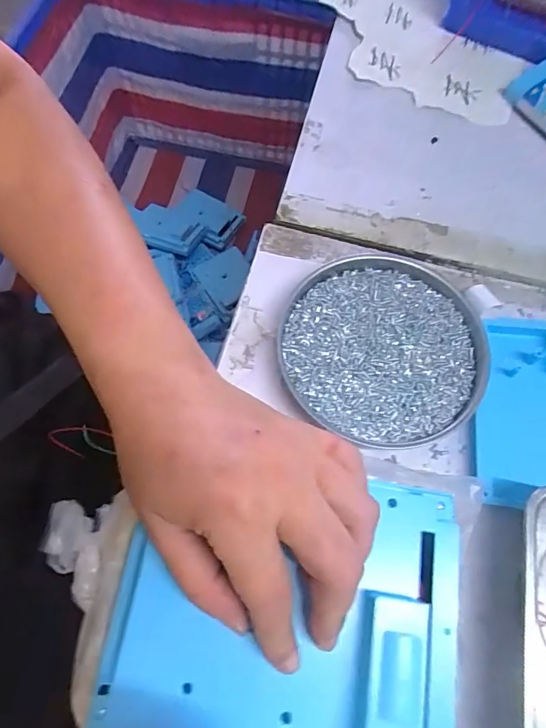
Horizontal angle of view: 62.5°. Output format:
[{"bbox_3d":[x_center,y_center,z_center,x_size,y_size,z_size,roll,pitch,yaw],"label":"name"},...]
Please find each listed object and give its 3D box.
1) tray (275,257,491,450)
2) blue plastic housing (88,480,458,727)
[{"bbox_3d":[0.074,-0.010,0.307,0.132,0.016,0.133,1,68,-2],"label":"tray"},{"bbox_3d":[0.006,0.112,0.207,0.157,0.026,0.122,9,68,1],"label":"blue plastic housing"}]

